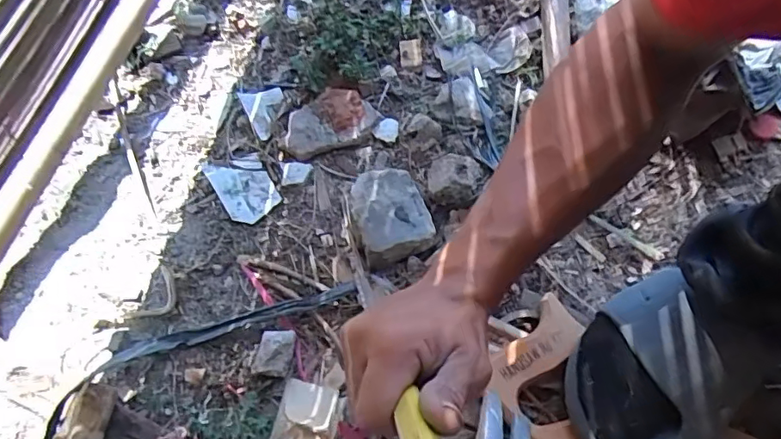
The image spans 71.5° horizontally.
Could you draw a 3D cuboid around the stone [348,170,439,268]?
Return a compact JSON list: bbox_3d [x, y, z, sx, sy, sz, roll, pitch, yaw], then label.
[{"bbox_3d":[-0.001,-0.007,0.546,0.074,0.032,0.096,-16,66,-9],"label":"stone"}]

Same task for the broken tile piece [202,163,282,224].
[{"bbox_3d":[-0.157,-0.037,0.577,0.054,0.011,0.083,-31,66,-16],"label":"broken tile piece"}]

